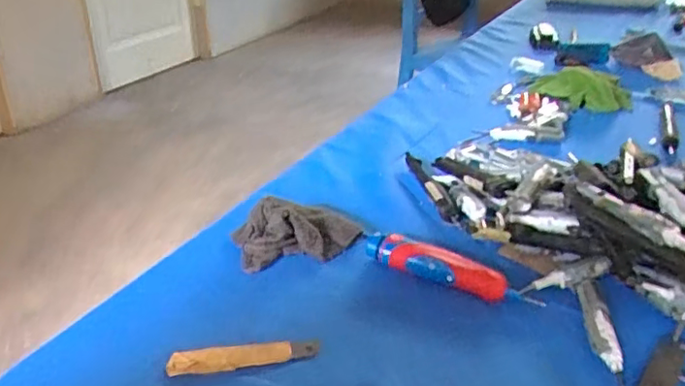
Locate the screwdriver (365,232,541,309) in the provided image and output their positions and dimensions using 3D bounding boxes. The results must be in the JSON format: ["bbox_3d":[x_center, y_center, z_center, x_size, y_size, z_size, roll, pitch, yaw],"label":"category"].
[{"bbox_3d":[0.091,0.068,0.536,0.158,0.023,0.032,18,34,28],"label":"screwdriver"}]

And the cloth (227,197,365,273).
[{"bbox_3d":[-0.043,0.034,0.588,0.122,0.038,0.066,-6,30,-11],"label":"cloth"}]

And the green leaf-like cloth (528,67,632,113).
[{"bbox_3d":[0.356,-0.158,0.910,0.143,0.045,0.081,12,32,22],"label":"green leaf-like cloth"}]

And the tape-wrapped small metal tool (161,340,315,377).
[{"bbox_3d":[-0.075,0.124,0.466,0.112,0.008,0.023,-5,30,-9],"label":"tape-wrapped small metal tool"}]

